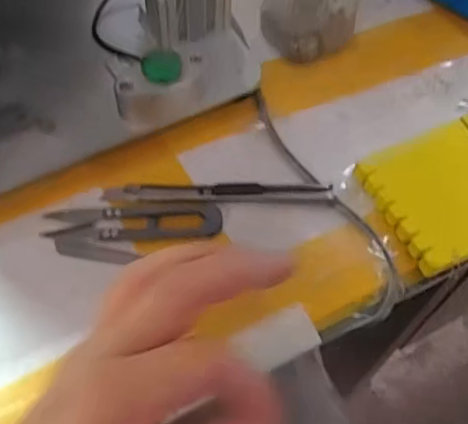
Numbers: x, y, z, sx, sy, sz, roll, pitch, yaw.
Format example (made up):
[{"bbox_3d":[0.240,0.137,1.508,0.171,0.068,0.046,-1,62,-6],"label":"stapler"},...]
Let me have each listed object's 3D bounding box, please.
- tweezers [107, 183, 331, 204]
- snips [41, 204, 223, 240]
[{"bbox_3d":[-0.009,-0.013,0.355,0.133,0.010,0.013,0,60,-1],"label":"tweezers"},{"bbox_3d":[-0.058,0.006,0.347,0.100,0.006,0.021,0,60,-2],"label":"snips"}]

